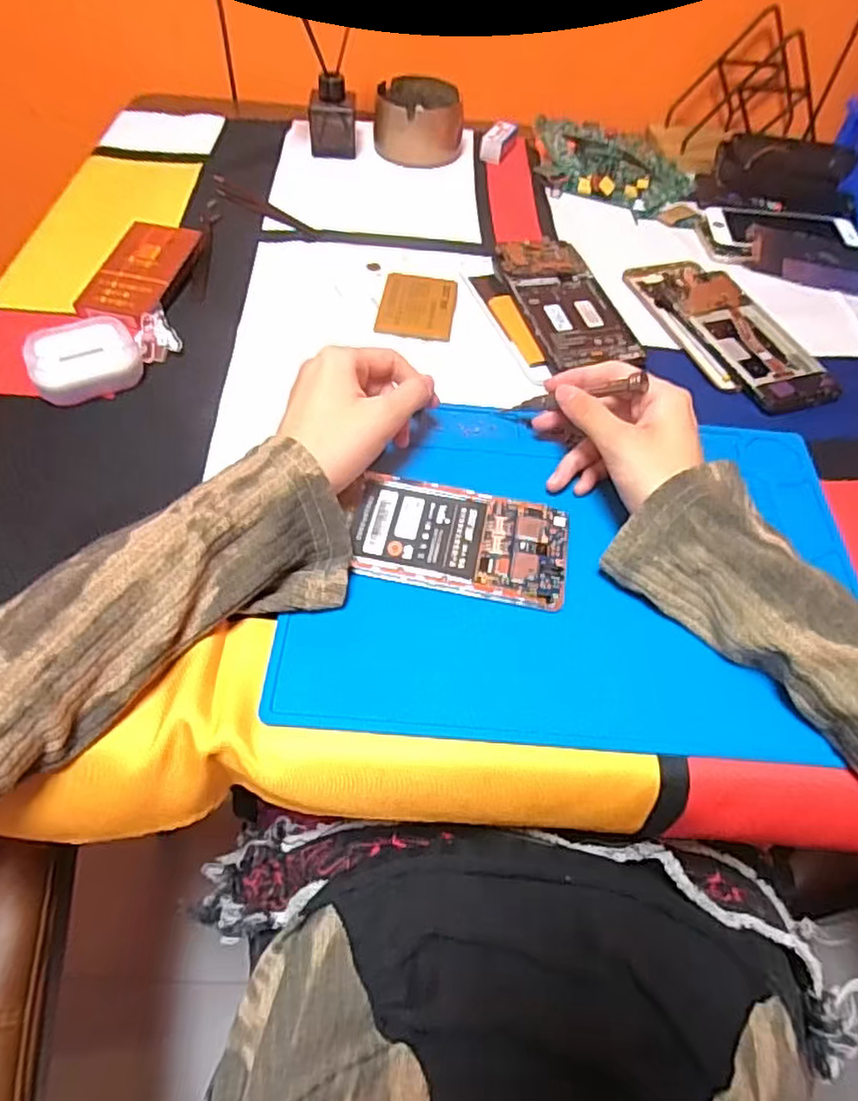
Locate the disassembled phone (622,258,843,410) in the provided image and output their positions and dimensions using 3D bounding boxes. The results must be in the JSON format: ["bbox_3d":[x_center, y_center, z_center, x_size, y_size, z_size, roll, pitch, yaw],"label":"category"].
[{"bbox_3d":[0.229,-0.173,0.503,0.086,0.012,0.181,-18,58,-16],"label":"disassembled phone"}]

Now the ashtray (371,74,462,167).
[{"bbox_3d":[-0.010,-0.428,0.650,0.085,0.049,0.099,2,55,-3],"label":"ashtray"}]

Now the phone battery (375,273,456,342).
[{"bbox_3d":[-0.008,-0.184,0.490,0.055,0.008,0.071,7,54,0],"label":"phone battery"}]

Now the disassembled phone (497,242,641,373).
[{"bbox_3d":[0.102,-0.191,0.503,0.074,0.015,0.144,-9,56,-11],"label":"disassembled phone"}]

